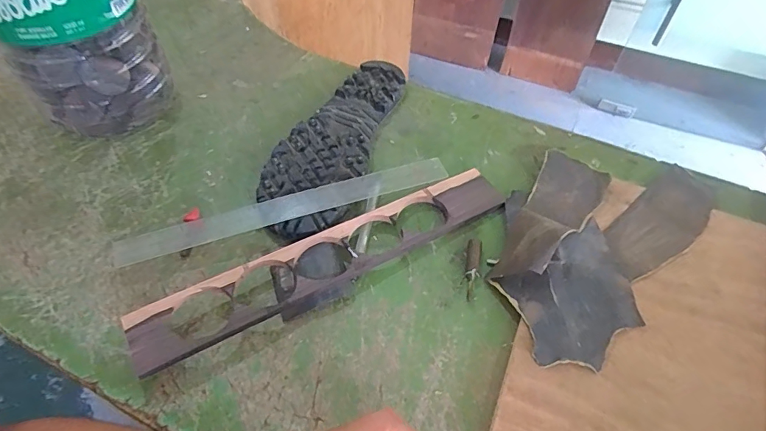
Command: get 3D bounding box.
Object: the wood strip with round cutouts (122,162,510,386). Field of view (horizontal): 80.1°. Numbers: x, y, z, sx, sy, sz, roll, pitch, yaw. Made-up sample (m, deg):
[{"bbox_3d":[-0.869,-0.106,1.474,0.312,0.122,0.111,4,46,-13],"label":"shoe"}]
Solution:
[{"bbox_3d":[-0.037,0.033,0.395,0.341,0.024,0.051,-25,56,-21],"label":"wood strip with round cutouts"}]

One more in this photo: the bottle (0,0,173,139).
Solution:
[{"bbox_3d":[-0.306,-0.186,0.458,0.129,0.192,0.149,-25,56,-21],"label":"bottle"}]

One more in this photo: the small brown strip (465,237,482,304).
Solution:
[{"bbox_3d":[0.079,0.046,0.401,0.012,0.011,0.058,9,51,5],"label":"small brown strip"}]

